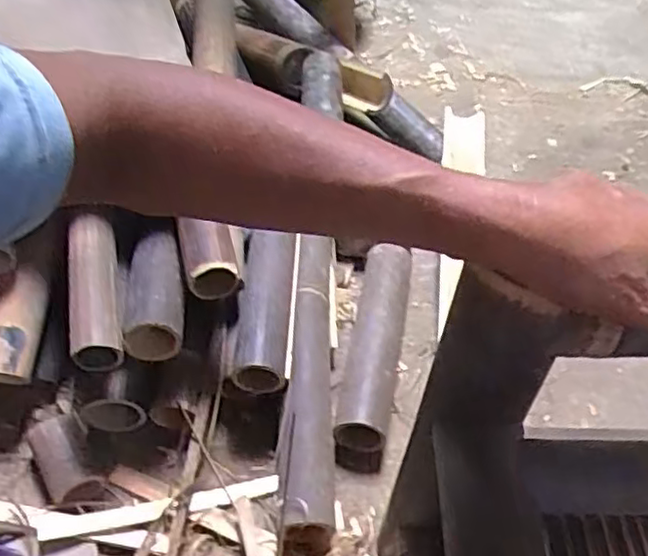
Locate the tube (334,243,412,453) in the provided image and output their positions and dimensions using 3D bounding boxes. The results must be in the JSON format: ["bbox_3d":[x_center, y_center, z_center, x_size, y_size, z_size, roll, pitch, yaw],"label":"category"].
[{"bbox_3d":[0.070,0.075,0.901,0.066,0.076,0.318,10,50,5],"label":"tube"}]

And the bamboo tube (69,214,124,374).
[{"bbox_3d":[-0.250,0.010,0.736,0.049,0.062,0.188,-10,51,-11],"label":"bamboo tube"}]

